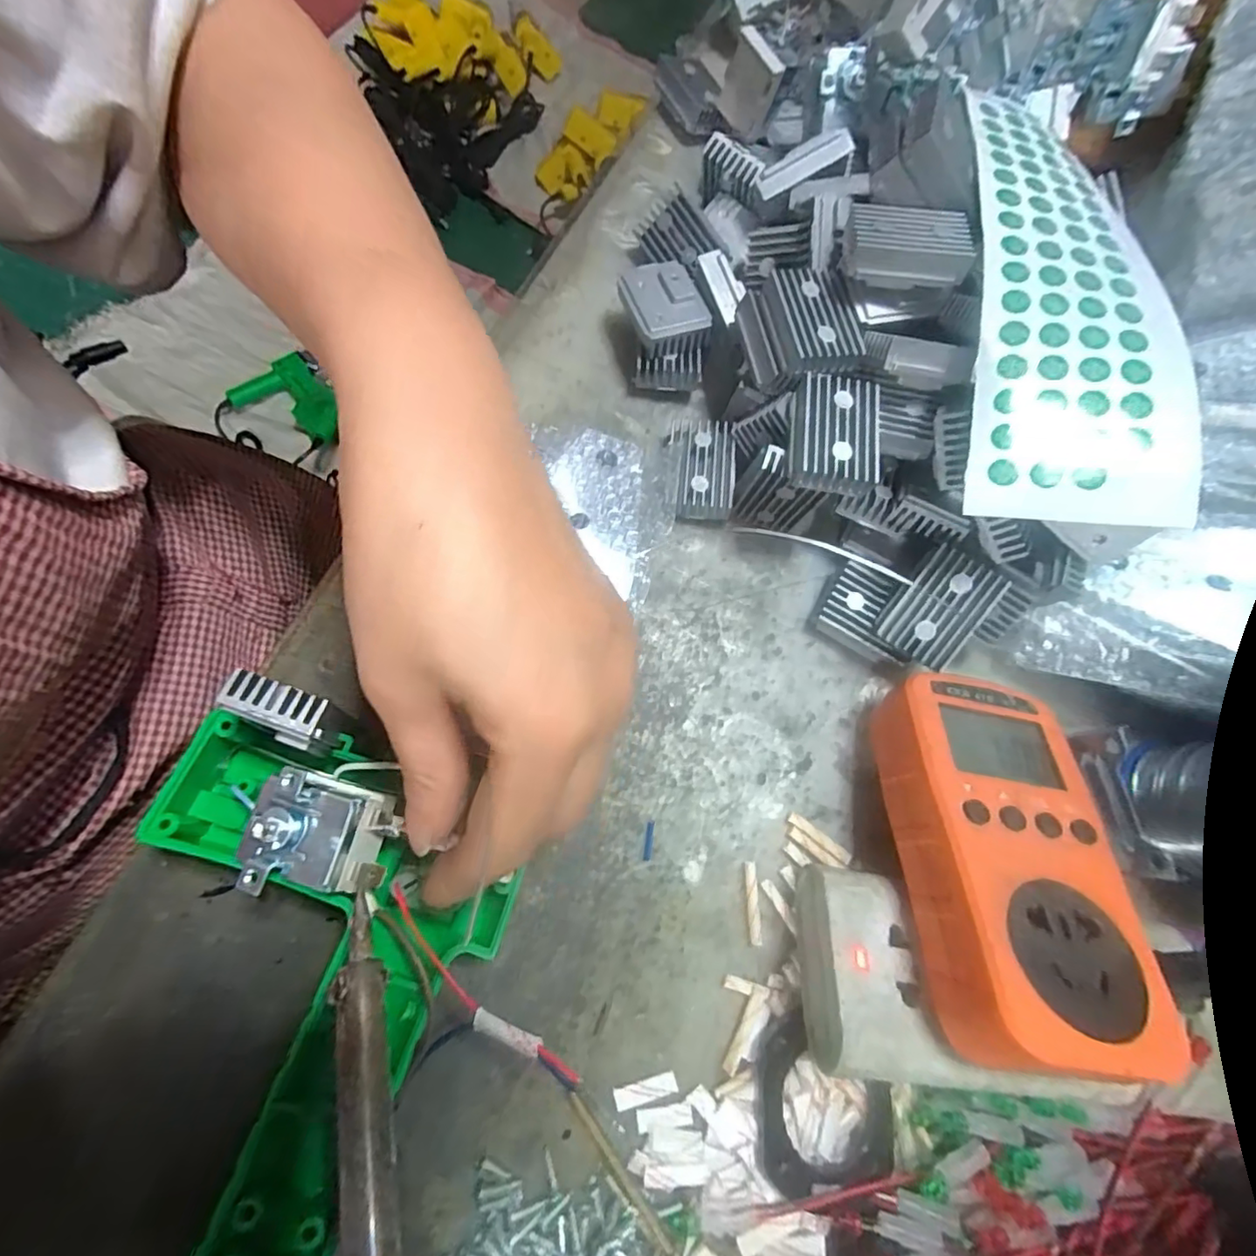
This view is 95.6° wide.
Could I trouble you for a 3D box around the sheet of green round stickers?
[{"bbox_3d":[0.163,-0.133,0.218,0.062,0.017,0.198,8,73,-6],"label":"sheet of green round stickers"}]

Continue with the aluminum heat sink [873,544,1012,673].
[{"bbox_3d":[0.128,-0.008,0.236,0.033,0.008,0.045,34,101,4],"label":"aluminum heat sink"}]

